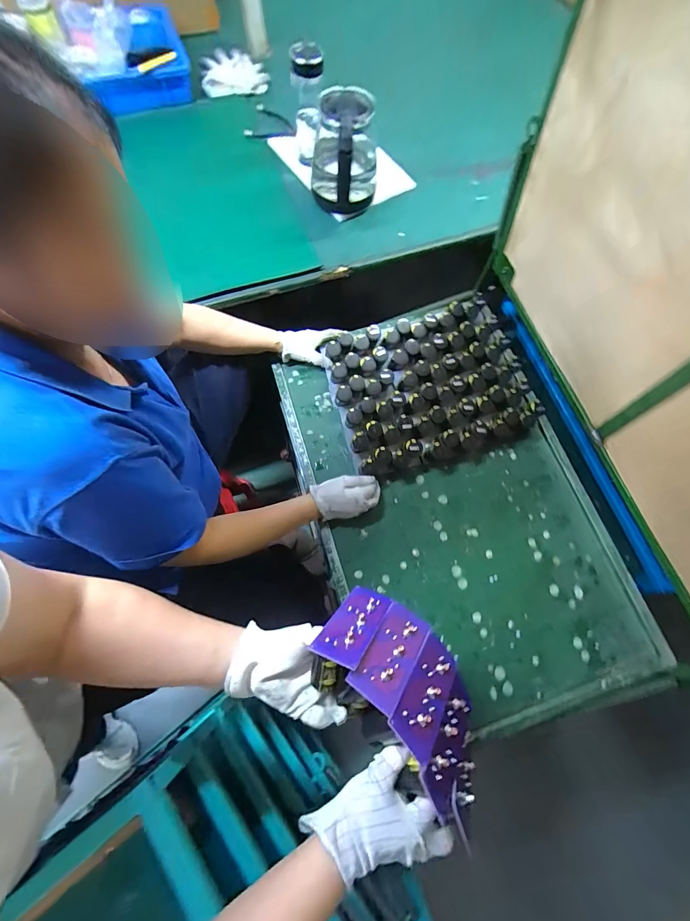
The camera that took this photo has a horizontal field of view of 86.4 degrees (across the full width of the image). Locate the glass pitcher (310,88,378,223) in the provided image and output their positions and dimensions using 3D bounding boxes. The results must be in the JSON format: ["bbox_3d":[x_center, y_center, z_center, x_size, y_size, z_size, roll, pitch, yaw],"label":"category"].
[{"bbox_3d":[0.000,-0.643,0.780,0.142,0.175,0.149,0,70,-2],"label":"glass pitcher"}]

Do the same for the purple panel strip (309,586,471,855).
[{"bbox_3d":[0.071,0.261,0.417,0.232,0.065,0.136,45,33,15],"label":"purple panel strip"}]

